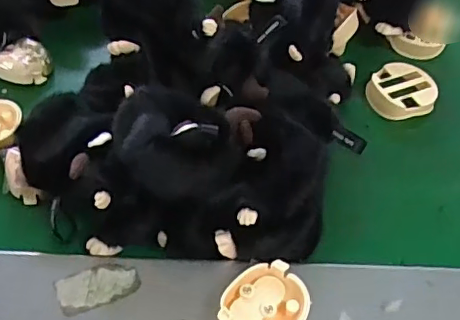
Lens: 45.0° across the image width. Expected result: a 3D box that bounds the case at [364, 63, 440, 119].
[{"bbox_3d":[0.149,-0.059,0.480,0.050,0.022,0.053,-23,56,-22],"label":"case"}]

